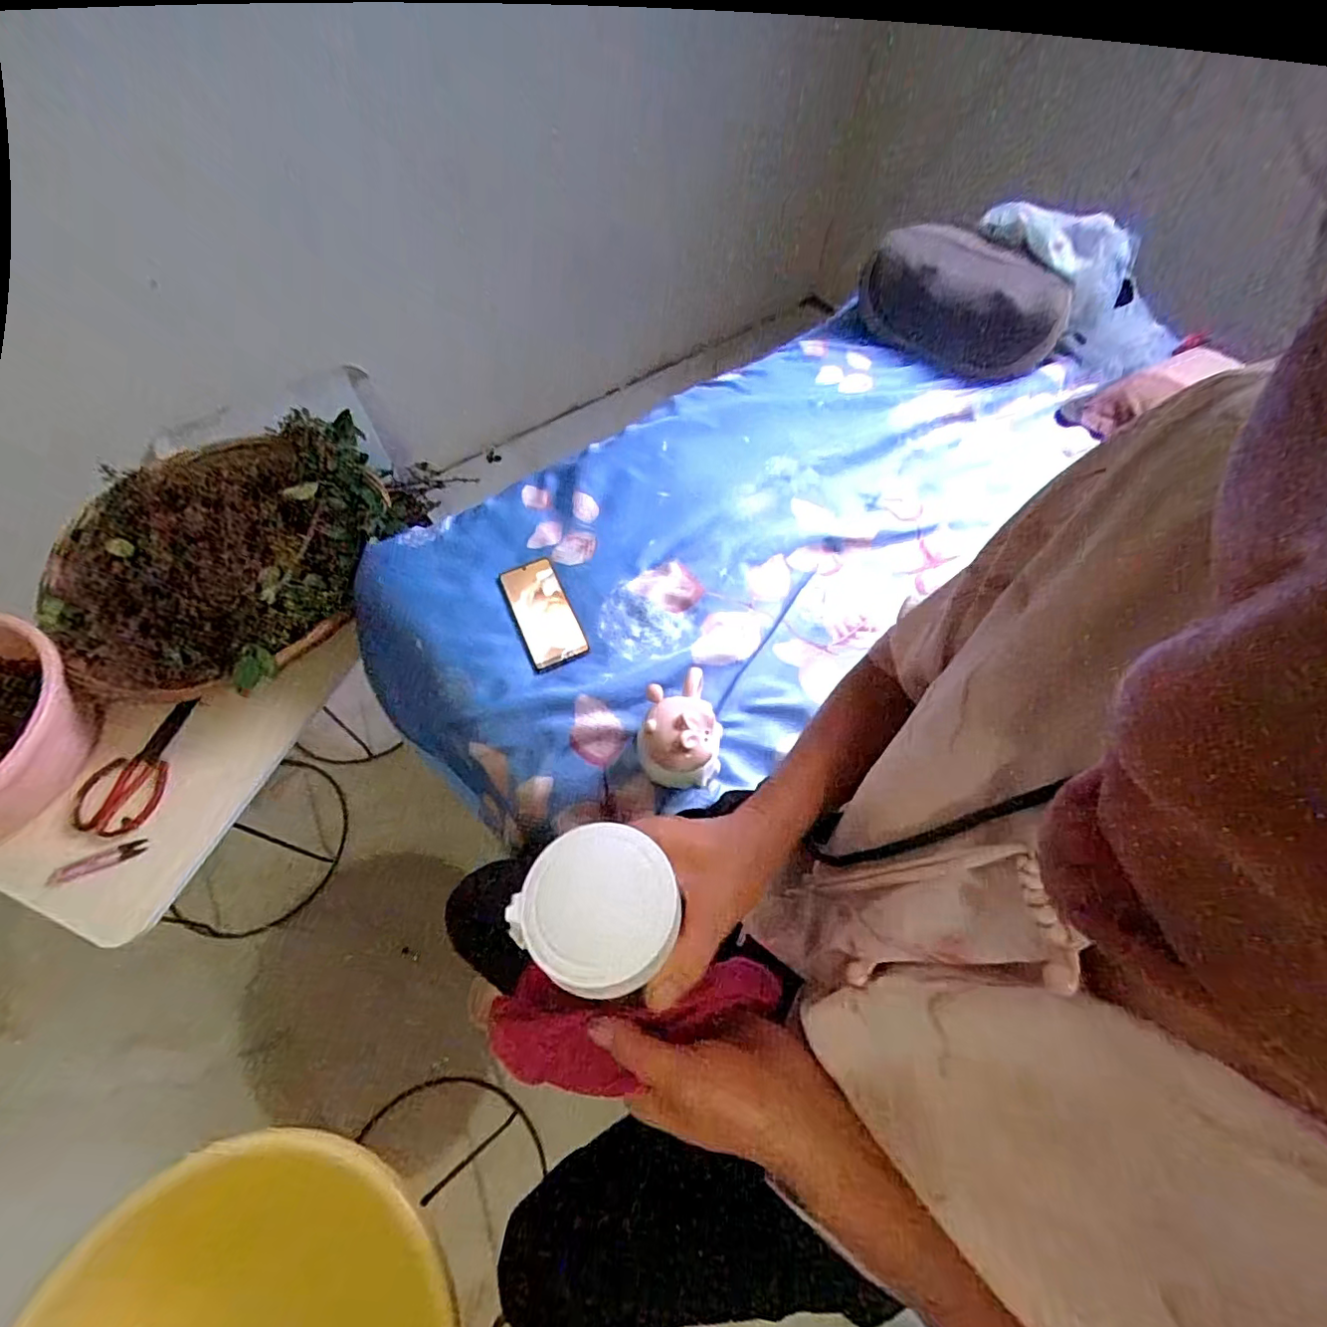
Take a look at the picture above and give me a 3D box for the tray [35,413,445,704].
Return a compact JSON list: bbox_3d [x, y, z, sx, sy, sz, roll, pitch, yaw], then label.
[{"bbox_3d":[-0.625,-0.172,0.858,0.399,0.101,0.513,30,64,14],"label":"tray"}]

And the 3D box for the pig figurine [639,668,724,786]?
[{"bbox_3d":[0.016,0.070,0.655,0.101,0.093,0.128,-11,62,-7],"label":"pig figurine"}]

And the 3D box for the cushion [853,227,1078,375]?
[{"bbox_3d":[0.518,-0.616,1.006,0.402,0.168,0.156,6,59,-17],"label":"cushion"}]

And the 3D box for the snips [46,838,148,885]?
[{"bbox_3d":[-0.715,0.250,0.728,0.106,0.005,0.020,-20,63,-12],"label":"snips"}]

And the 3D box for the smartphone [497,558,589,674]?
[{"bbox_3d":[-0.161,-0.067,0.765,0.077,0.015,0.160,-21,64,-13],"label":"smartphone"}]

